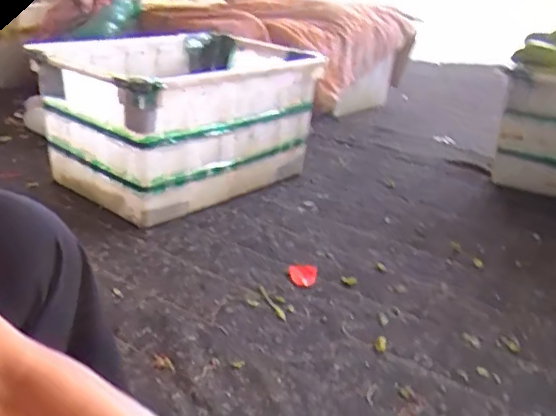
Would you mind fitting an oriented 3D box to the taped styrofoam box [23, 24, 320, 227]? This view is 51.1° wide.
[{"bbox_3d":[-0.263,-0.255,1.653,0.505,0.356,0.683,18,28,30],"label":"taped styrofoam box"}]

